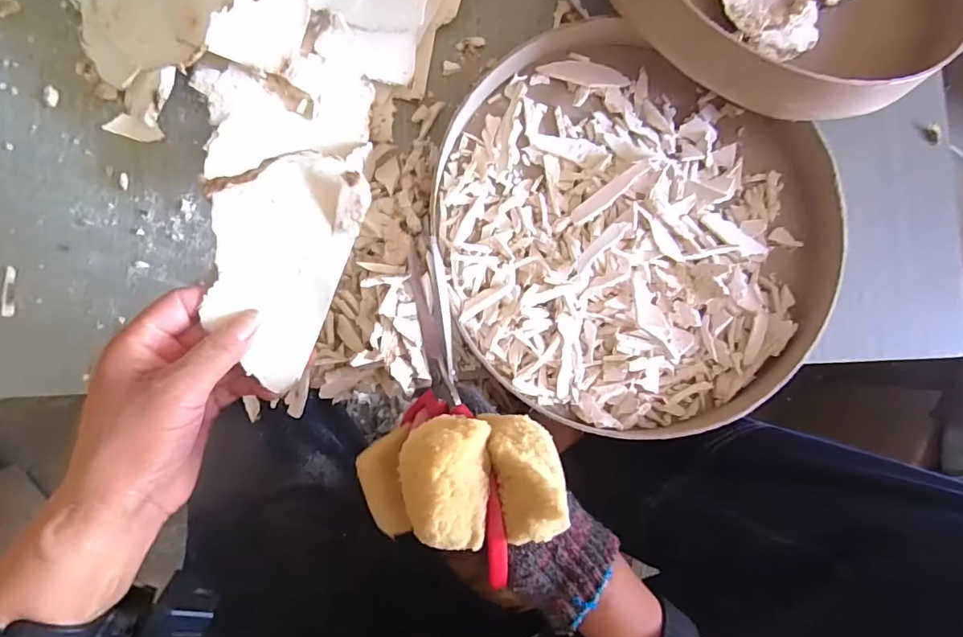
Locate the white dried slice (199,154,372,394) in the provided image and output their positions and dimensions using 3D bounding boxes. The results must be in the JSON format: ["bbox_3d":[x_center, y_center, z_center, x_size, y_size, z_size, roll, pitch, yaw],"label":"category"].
[{"bbox_3d":[-0.117,-0.032,0.279,0.073,0.013,0.128,22,90,-12],"label":"white dried slice"}]

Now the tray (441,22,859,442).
[{"bbox_3d":[0.111,-0.061,0.373,0.297,0.035,0.275,0,85,-4],"label":"tray"}]

